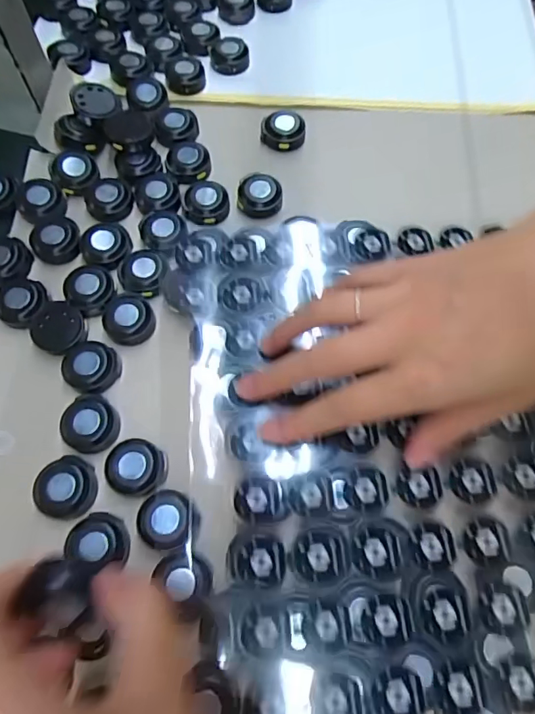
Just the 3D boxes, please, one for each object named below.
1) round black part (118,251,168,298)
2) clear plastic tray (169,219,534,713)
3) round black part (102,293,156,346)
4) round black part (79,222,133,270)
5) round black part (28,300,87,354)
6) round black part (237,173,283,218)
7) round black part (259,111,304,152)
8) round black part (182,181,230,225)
[{"bbox_3d":[-0.078,-0.051,0.291,0.029,0.009,0.030,0,68,-1],"label":"round black part"},{"bbox_3d":[0.061,0.035,0.254,0.200,0.007,0.260,-8,68,-4],"label":"clear plastic tray"},{"bbox_3d":[-0.082,-0.023,0.281,0.029,0.010,0.030,0,68,-1],"label":"round black part"},{"bbox_3d":[-0.103,-0.069,0.299,0.032,0.010,0.027,9,68,3],"label":"round black part"},{"bbox_3d":[-0.120,-0.015,0.276,0.029,0.006,0.029,0,68,-1],"label":"round black part"},{"bbox_3d":[-0.005,-0.106,0.314,0.029,0.010,0.027,0,68,-1],"label":"round black part"},{"bbox_3d":[0.011,-0.160,0.335,0.030,0.012,0.029,0,68,-1],"label":"round black part"},{"bbox_3d":[-0.040,-0.100,0.312,0.030,0.009,0.029,0,68,-1],"label":"round black part"}]

